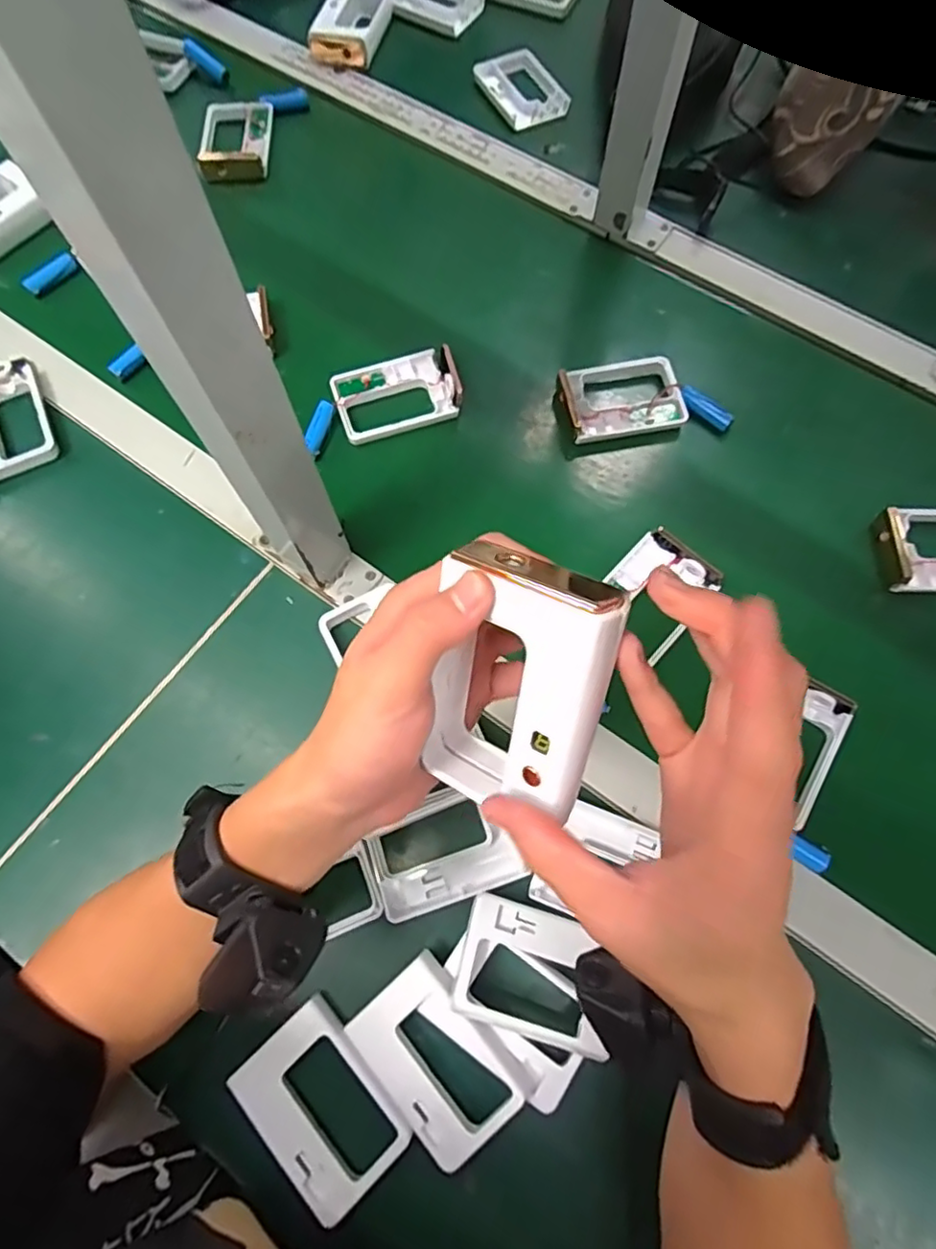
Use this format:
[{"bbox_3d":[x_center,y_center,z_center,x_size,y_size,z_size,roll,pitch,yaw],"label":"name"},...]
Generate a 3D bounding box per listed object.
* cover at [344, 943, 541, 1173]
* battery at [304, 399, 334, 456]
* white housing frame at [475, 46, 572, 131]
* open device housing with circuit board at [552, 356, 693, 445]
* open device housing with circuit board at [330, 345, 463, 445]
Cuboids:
[{"bbox_3d":[-0.017,0.247,0.350,0.066,0.010,0.094,-41,77,-7],"label":"cover"},{"bbox_3d":[-0.122,-0.161,0.507,0.012,0.015,0.045,15,72,6],"label":"battery"},{"bbox_3d":[0.055,-0.564,0.649,0.076,0.010,0.102,-27,72,-8],"label":"white housing frame"},{"bbox_3d":[0.127,-0.188,0.517,0.103,0.021,0.068,-10,71,-3],"label":"open device housing with circuit board"},{"bbox_3d":[-0.059,-0.194,0.517,0.102,0.021,0.068,-19,71,-6],"label":"open device housing with circuit board"}]

